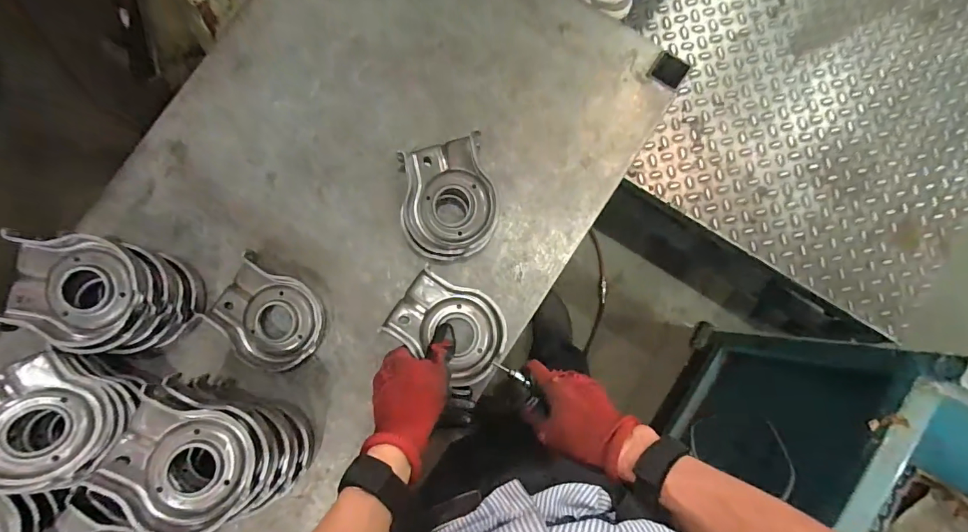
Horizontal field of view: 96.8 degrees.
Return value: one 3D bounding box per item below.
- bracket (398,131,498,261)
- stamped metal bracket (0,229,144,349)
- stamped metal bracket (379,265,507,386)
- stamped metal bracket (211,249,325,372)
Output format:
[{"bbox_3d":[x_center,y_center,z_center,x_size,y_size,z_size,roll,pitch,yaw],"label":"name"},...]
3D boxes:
[{"bbox_3d":[-0.040,-0.072,0.479,0.101,0.048,0.125,-11,84,1],"label":"bracket"},{"bbox_3d":[-0.403,0.021,0.427,0.126,0.033,0.105,14,84,3],"label":"stamped metal bracket"},{"bbox_3d":[-0.035,0.065,0.468,0.124,0.020,0.091,38,87,5],"label":"stamped metal bracket"},{"bbox_3d":[-0.240,0.060,0.482,0.121,0.027,0.101,35,86,5],"label":"stamped metal bracket"}]

